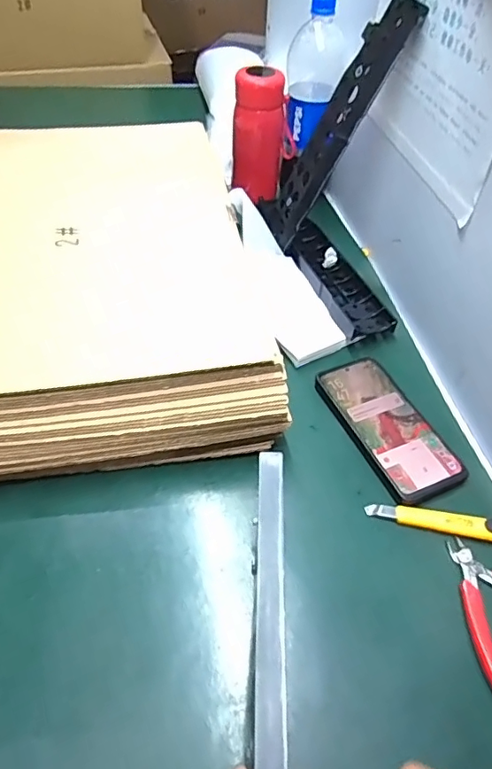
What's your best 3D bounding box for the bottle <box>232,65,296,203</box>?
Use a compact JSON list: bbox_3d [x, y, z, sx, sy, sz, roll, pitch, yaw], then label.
[{"bbox_3d":[0.020,-0.353,0.739,0.060,0.167,0.060,38,56,26],"label":"bottle"}]

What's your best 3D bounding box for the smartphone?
[{"bbox_3d":[0.142,0.040,0.521,0.081,0.013,0.166,-18,52,-19],"label":"smartphone"}]

